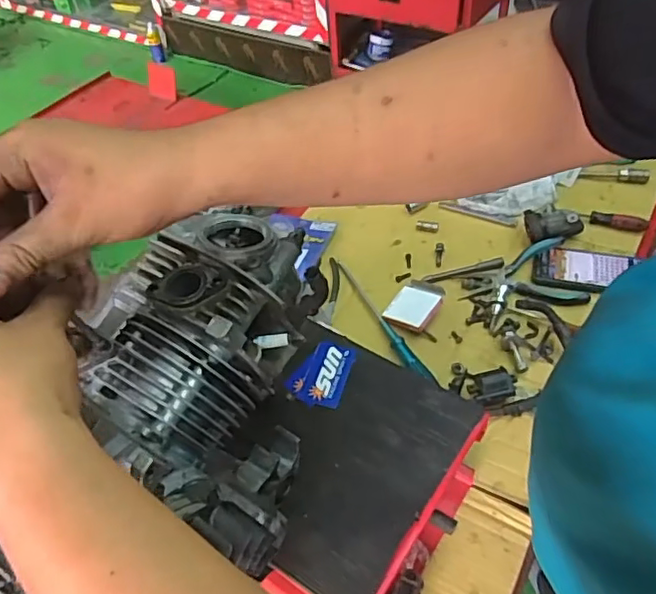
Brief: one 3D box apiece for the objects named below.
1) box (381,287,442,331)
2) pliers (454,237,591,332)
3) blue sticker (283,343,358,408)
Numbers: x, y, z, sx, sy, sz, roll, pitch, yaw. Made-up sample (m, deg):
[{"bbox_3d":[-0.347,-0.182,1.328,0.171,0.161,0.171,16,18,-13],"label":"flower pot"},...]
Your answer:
[{"bbox_3d":[0.123,0.017,0.859,0.066,0.017,0.069,26,54,26],"label":"box"},{"bbox_3d":[0.296,-0.024,0.891,0.177,0.021,0.123,-13,48,-8],"label":"pliers"},{"bbox_3d":[-0.006,0.079,0.620,0.059,0.006,0.075,15,50,17],"label":"blue sticker"}]

